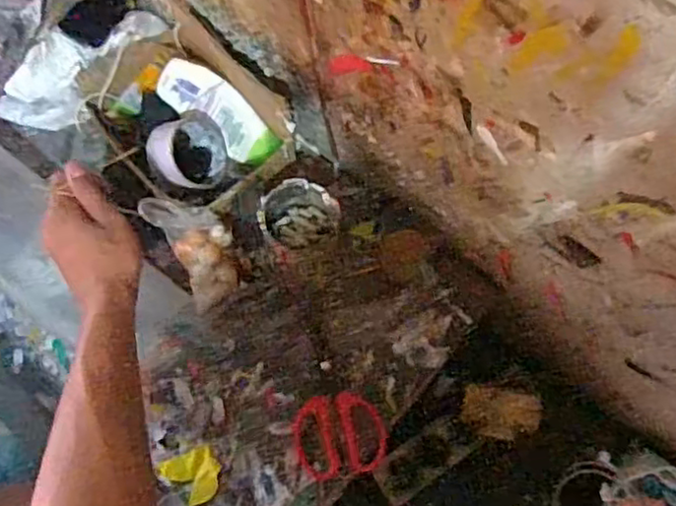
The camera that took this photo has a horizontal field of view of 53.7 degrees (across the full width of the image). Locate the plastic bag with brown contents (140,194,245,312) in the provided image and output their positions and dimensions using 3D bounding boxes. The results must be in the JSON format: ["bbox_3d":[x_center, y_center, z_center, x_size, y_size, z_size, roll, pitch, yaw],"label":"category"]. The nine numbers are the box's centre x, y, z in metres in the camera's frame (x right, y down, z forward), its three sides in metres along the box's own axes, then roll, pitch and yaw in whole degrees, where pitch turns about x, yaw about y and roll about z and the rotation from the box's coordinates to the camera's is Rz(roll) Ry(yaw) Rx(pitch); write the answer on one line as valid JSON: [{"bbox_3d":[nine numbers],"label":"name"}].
[{"bbox_3d":[-0.149,-0.006,0.733,0.071,0.097,0.108,-28,72,-9],"label":"plastic bag with brown contents"}]

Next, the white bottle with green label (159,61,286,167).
[{"bbox_3d":[-0.140,-0.170,0.807,0.160,0.040,0.066,35,104,3],"label":"white bottle with green label"}]

